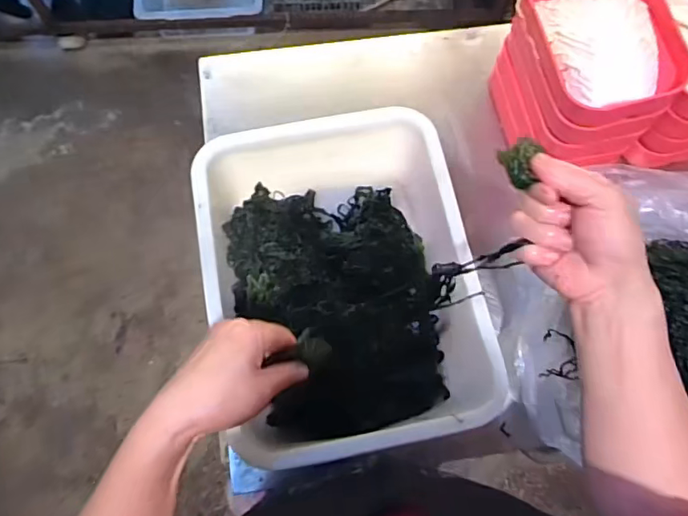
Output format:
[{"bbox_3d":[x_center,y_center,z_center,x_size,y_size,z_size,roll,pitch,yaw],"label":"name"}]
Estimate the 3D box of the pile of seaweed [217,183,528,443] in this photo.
[{"bbox_3d":[-0.007,0.031,0.555,0.207,0.115,0.273,-13,72,-5],"label":"pile of seaweed"}]

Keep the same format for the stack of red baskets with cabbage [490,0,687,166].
[{"bbox_3d":[0.260,-0.212,0.591,0.119,0.153,0.176,-12,72,-4],"label":"stack of red baskets with cabbage"}]

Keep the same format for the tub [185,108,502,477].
[{"bbox_3d":[-0.005,0.019,0.561,0.251,0.114,0.331,-11,72,-4],"label":"tub"}]

